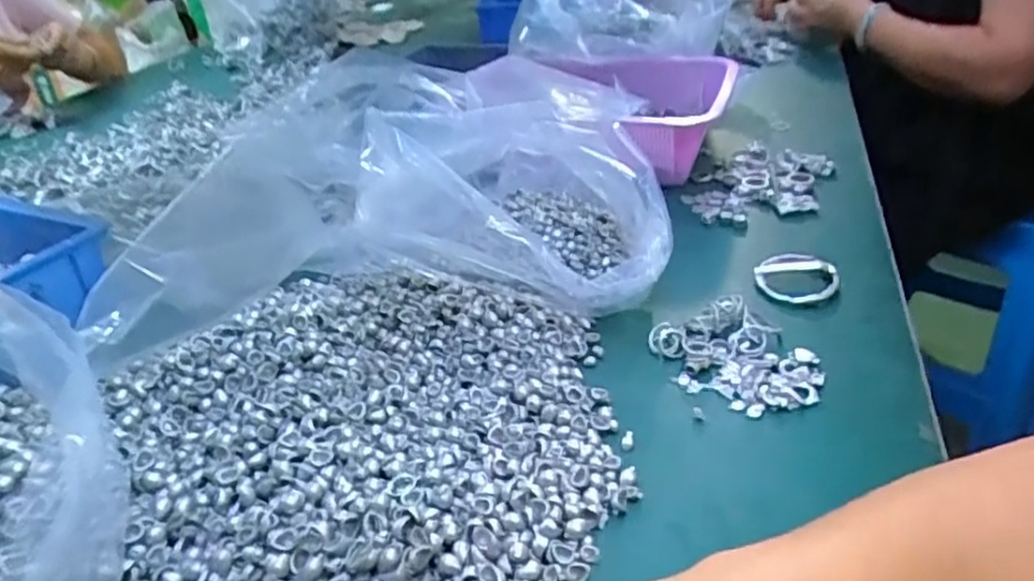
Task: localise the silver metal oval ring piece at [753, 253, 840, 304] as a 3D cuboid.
[{"bbox_3d":[0.215,-0.009,0.531,0.059,0.012,0.055,-22,36,-24],"label":"silver metal oval ring piece"}]

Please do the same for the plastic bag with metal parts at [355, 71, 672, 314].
[{"bbox_3d":[0.008,-0.069,0.511,0.197,0.135,0.116,1,33,10],"label":"plastic bag with metal parts"}]

